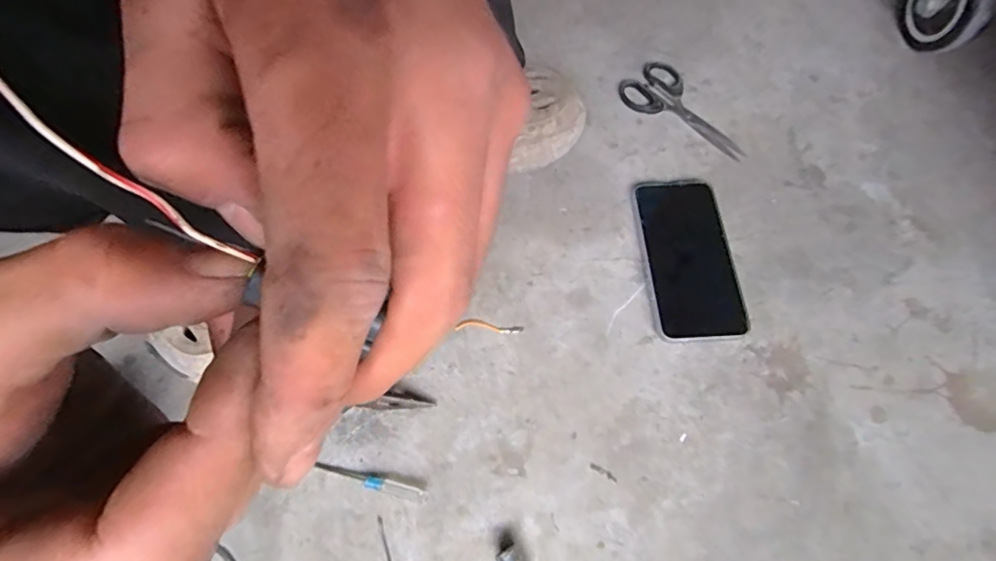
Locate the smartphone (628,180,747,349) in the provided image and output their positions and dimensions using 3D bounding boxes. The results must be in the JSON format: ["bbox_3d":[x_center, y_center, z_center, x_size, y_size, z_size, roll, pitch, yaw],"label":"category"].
[{"bbox_3d":[0.177,-0.026,0.466,0.080,0.017,0.170,-3,66,1],"label":"smartphone"}]

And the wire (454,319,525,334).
[{"bbox_3d":[-0.008,0.042,0.452,0.062,0.006,0.012,3,67,4],"label":"wire"}]

